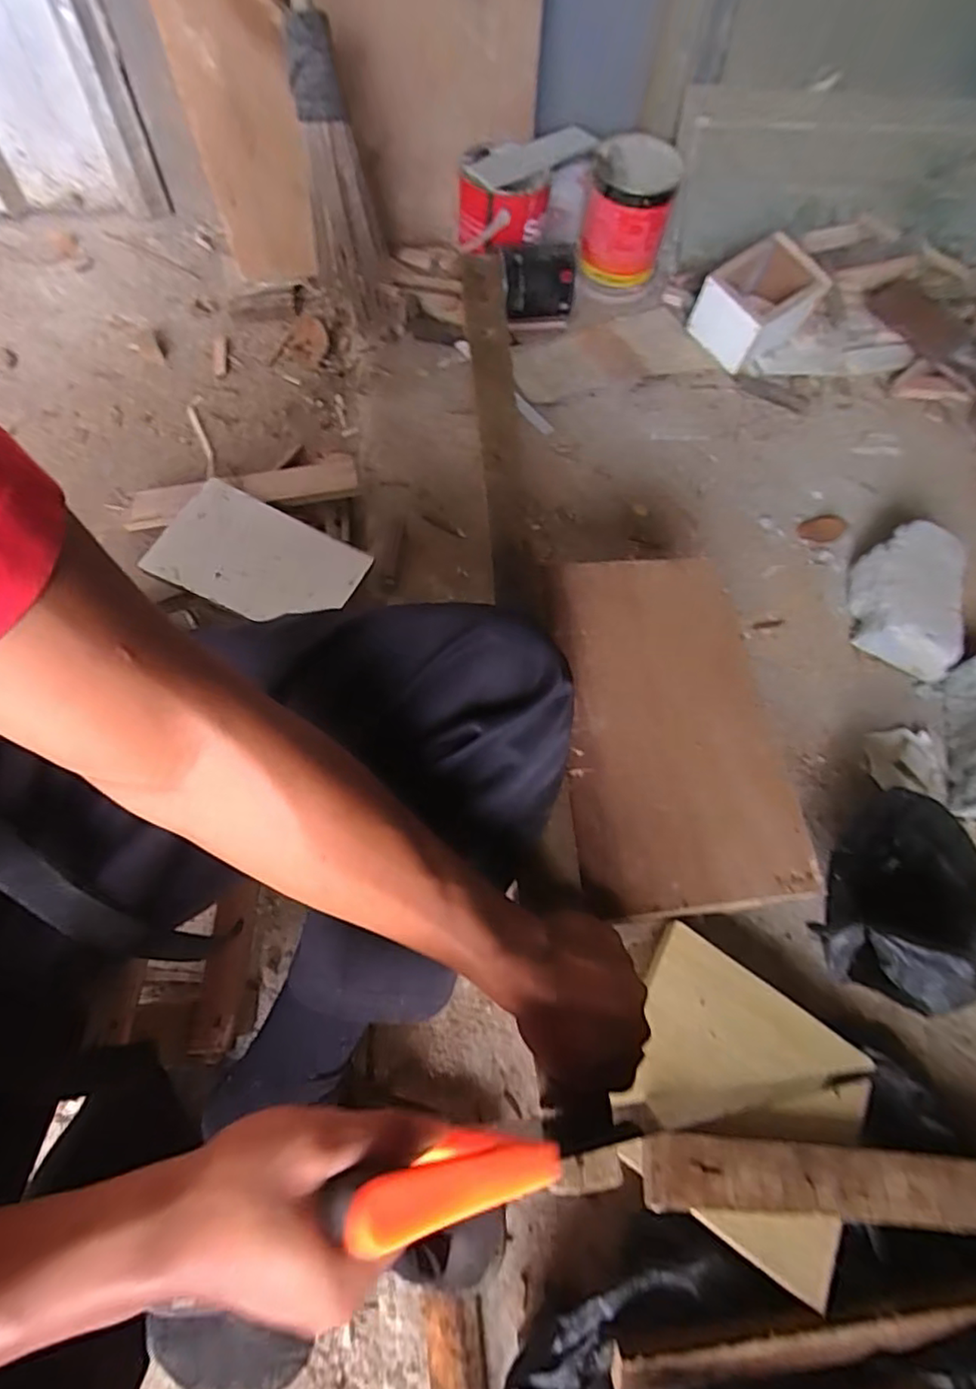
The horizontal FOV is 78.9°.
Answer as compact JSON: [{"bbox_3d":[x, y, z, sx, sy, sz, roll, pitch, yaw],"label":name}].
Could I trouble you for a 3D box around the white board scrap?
[{"bbox_3d":[-0.301,-0.176,0.781,0.249,0.011,0.151,26,78,-1],"label":"white board scrap"}]

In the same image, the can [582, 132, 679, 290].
[{"bbox_3d":[0.244,-0.843,1.040,0.141,0.151,0.154,8,66,1],"label":"can"}]

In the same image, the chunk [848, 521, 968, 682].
[{"bbox_3d":[0.569,-0.134,0.808,0.117,0.075,0.212,11,66,3],"label":"chunk"}]

